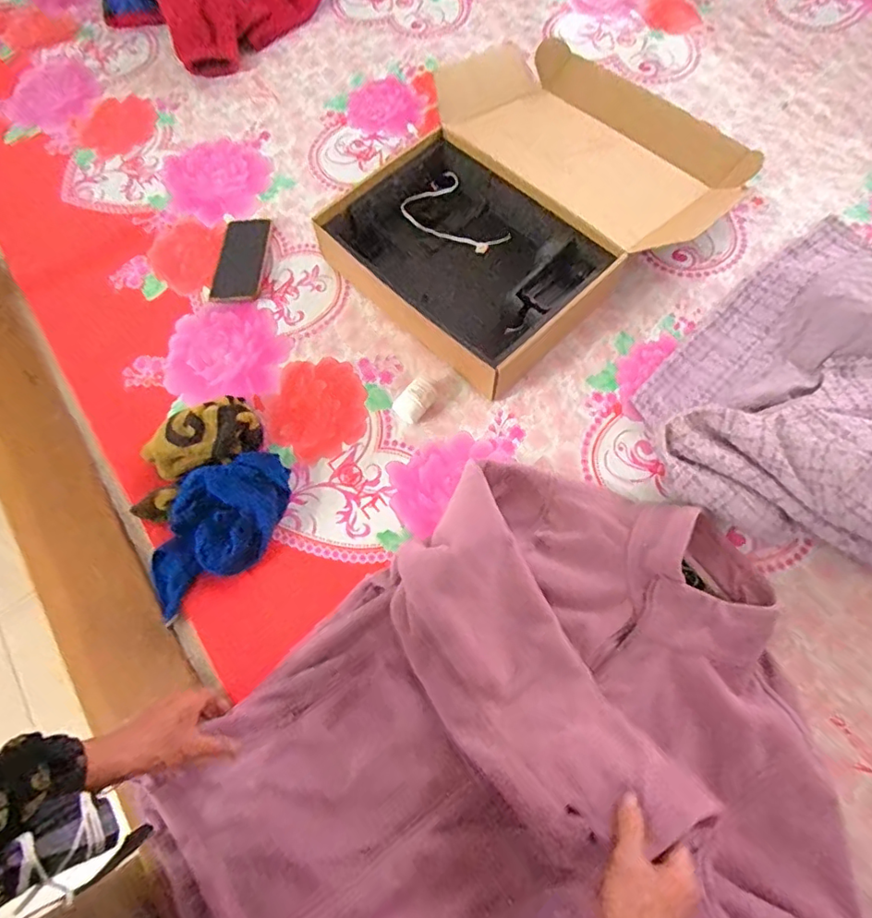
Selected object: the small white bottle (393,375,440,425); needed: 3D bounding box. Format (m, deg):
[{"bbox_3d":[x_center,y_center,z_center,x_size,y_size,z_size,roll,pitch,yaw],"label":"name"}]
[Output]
[{"bbox_3d":[-0.027,-0.076,0.755,0.038,0.034,0.059,41,76,17],"label":"small white bottle"}]

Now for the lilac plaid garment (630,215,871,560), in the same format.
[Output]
[{"bbox_3d":[0.605,0.000,0.662,0.493,0.105,0.633,-43,75,-12],"label":"lilac plaid garment"}]

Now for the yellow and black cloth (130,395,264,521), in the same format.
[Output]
[{"bbox_3d":[-0.316,-0.006,0.726,0.188,0.069,0.102,-39,73,-10],"label":"yellow and black cloth"}]

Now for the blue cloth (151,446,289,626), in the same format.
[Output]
[{"bbox_3d":[-0.270,0.085,0.687,0.116,0.066,0.216,18,72,9],"label":"blue cloth"}]

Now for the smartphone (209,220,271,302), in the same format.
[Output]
[{"bbox_3d":[-0.296,-0.305,0.856,0.070,0.013,0.150,5,72,4],"label":"smartphone"}]

